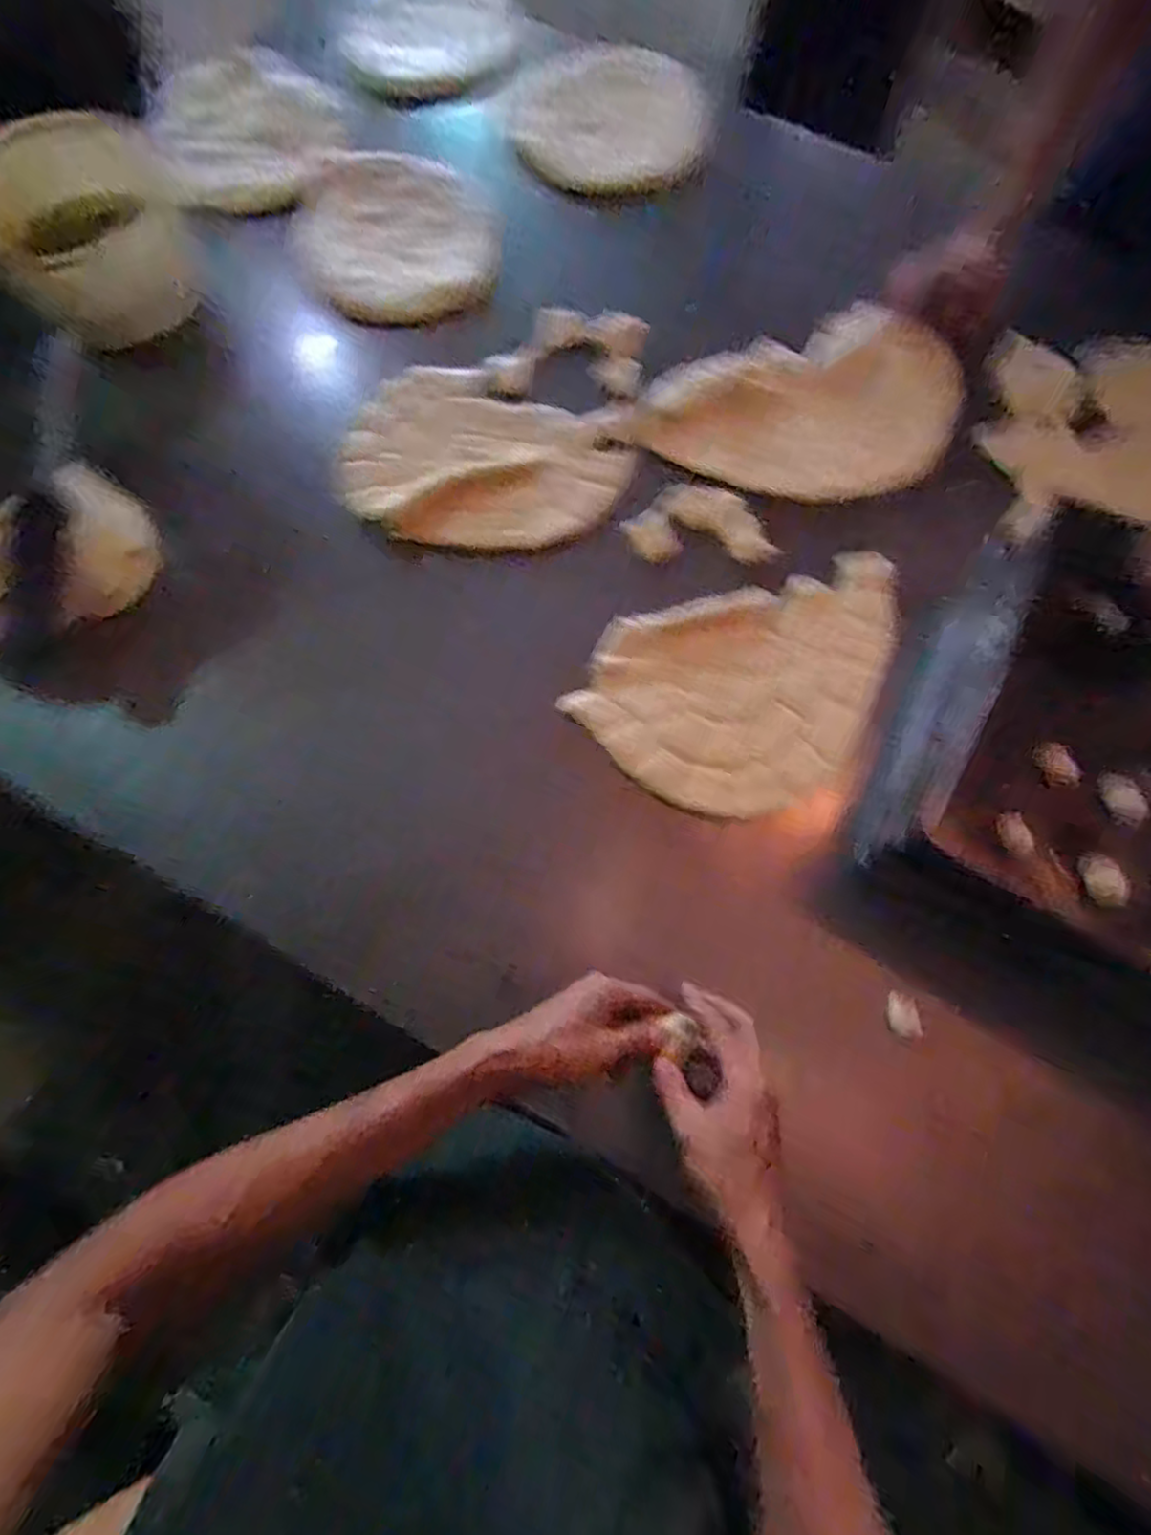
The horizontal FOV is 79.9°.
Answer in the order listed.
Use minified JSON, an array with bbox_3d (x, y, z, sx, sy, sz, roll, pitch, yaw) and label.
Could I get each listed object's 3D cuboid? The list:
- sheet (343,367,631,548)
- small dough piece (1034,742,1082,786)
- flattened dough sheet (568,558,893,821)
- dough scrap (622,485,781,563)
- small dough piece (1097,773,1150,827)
[{"bbox_3d":[-0.099,-0.338,0.761,0.306,0.023,0.221,14,73,3],"label":"sheet"},{"bbox_3d":[0.401,-0.003,0.571,0.023,0.020,0.037,-2,73,-2],"label":"small dough piece"},{"bbox_3d":[0.181,-0.077,0.677,0.346,0.011,0.227,-18,73,-5],"label":"flattened dough sheet"},{"bbox_3d":[0.134,-0.263,0.744,0.154,0.020,0.082,-1,73,-1],"label":"dough scrap"},{"bbox_3d":[0.450,0.026,0.566,0.023,0.020,0.045,-17,74,-6],"label":"small dough piece"}]

